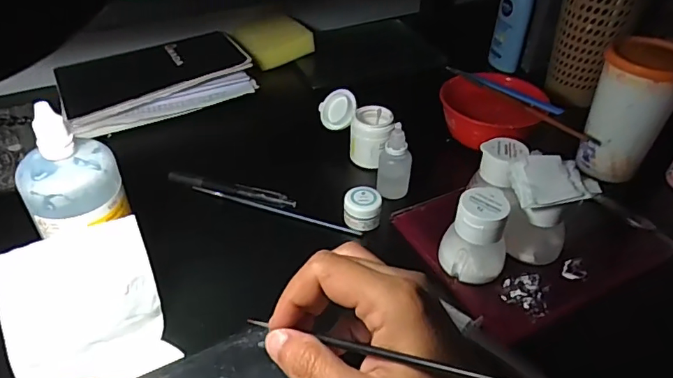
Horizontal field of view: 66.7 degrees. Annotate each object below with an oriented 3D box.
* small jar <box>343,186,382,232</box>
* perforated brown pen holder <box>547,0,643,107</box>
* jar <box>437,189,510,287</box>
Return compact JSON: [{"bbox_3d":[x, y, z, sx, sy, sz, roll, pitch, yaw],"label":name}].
[{"bbox_3d":[0.023,0.017,0.453,0.031,0.028,0.030,1,40,-1],"label":"small jar"},{"bbox_3d":[0.296,-0.175,0.600,0.076,0.136,0.069,23,45,23],"label":"perforated brown pen holder"},{"bbox_3d":[0.107,0.037,0.394,0.049,0.065,0.041,17,42,16],"label":"jar"}]

